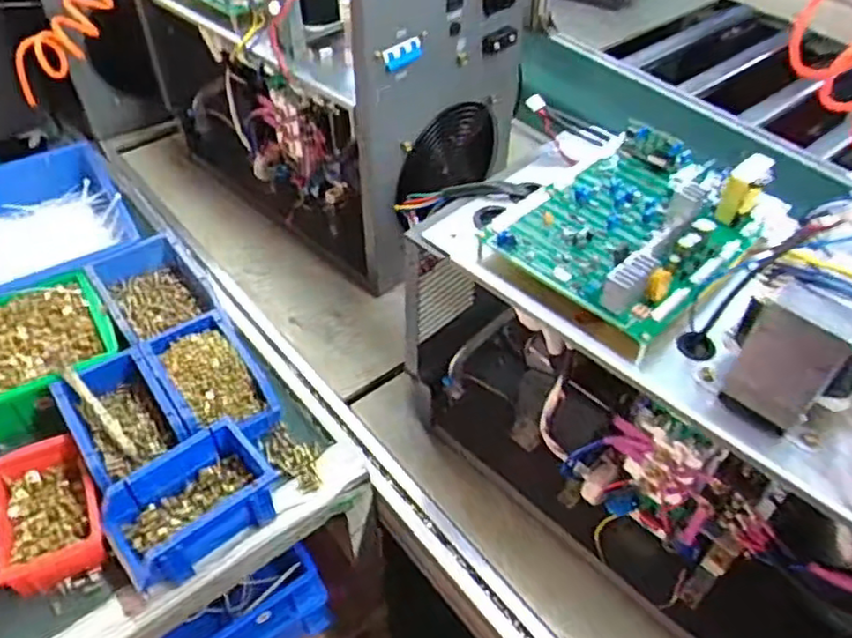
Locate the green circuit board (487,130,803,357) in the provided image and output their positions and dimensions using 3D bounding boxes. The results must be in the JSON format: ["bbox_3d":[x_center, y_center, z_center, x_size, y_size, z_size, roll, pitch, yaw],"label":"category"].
[{"bbox_3d":[0.194,-0.100,0.613,0.248,0.056,0.197,-28,54,-24],"label":"green circuit board"}]

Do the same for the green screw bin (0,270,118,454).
[{"bbox_3d":[-0.510,0.058,0.839,0.249,0.072,0.192,-24,52,-21],"label":"green screw bin"}]

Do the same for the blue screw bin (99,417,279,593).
[{"bbox_3d":[-0.242,0.184,0.708,0.165,0.055,0.117,-31,55,-26],"label":"blue screw bin"}]

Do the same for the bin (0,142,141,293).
[{"bbox_3d":[-0.560,-0.146,1.007,0.212,0.066,0.308,-26,53,-23],"label":"bin"}]

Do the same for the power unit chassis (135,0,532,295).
[{"bbox_3d":[-0.154,-0.377,1.040,0.287,0.445,0.540,-34,56,-28],"label":"power unit chassis"}]

